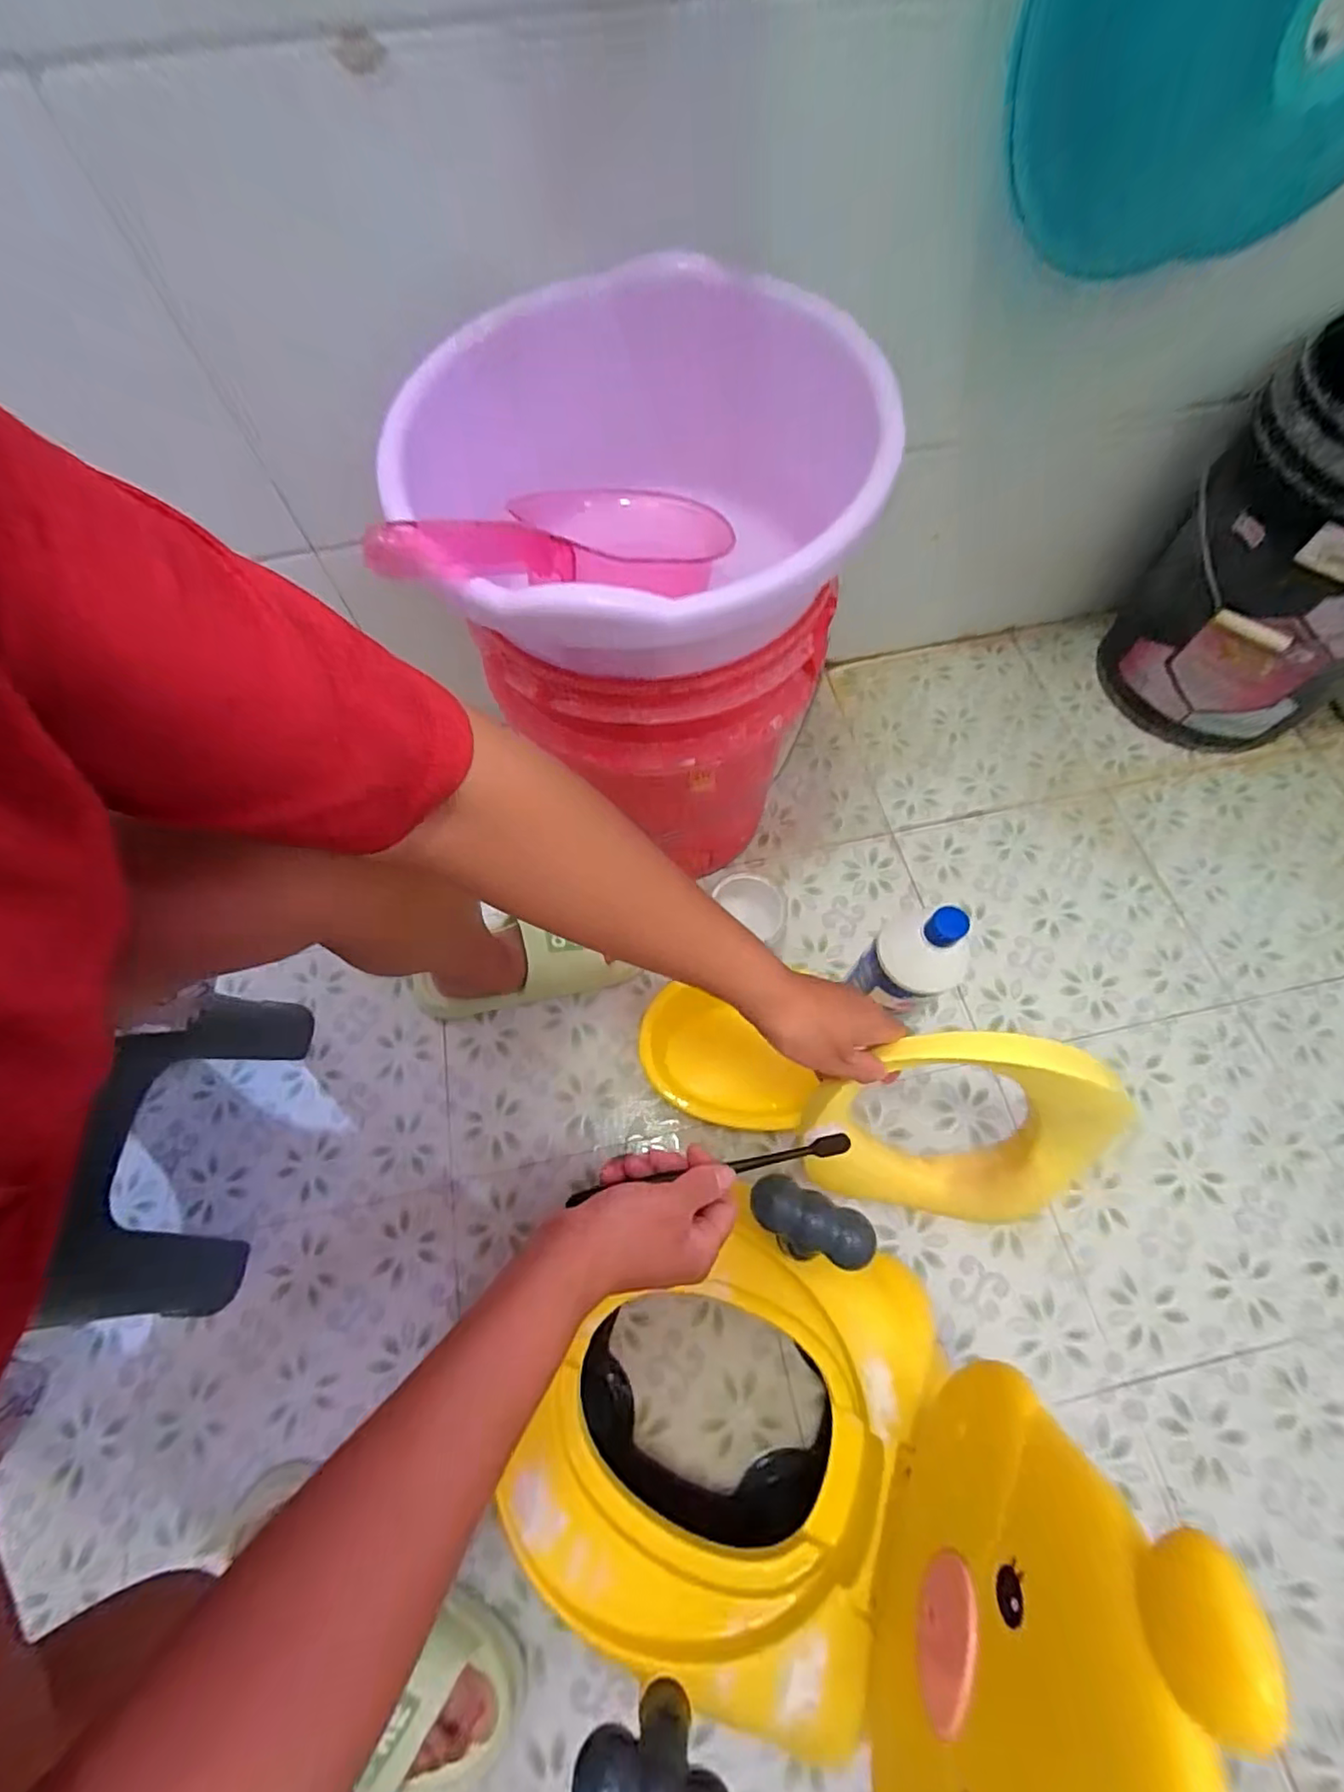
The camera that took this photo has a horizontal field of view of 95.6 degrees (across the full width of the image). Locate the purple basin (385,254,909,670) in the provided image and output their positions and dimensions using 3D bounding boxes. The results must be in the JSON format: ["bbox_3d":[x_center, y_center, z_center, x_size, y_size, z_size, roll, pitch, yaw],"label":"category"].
[{"bbox_3d":[0.003,-0.294,0.466,0.278,0.162,0.303,8,67,5],"label":"purple basin"}]

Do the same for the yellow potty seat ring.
[{"bbox_3d":[0.212,0.178,0.460,0.224,0.209,0.034,6,39,-2],"label":"yellow potty seat ring"}]

